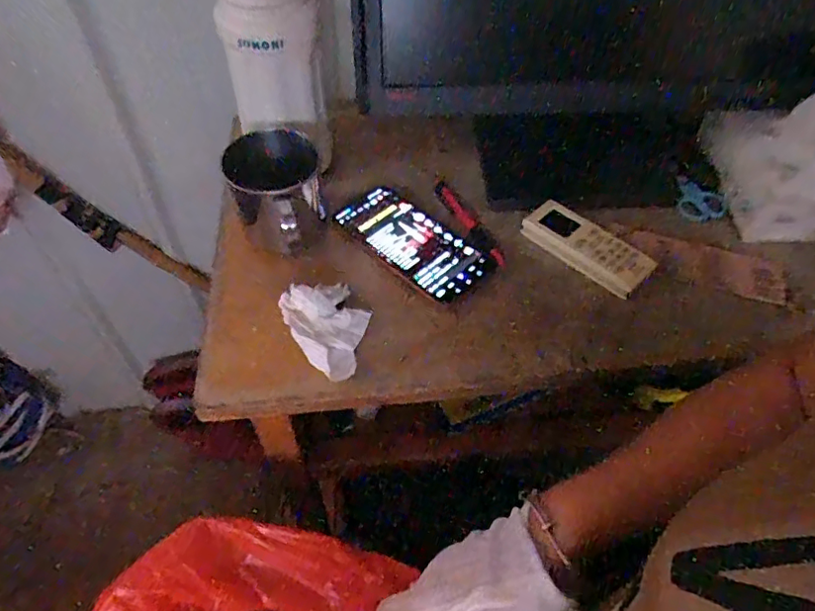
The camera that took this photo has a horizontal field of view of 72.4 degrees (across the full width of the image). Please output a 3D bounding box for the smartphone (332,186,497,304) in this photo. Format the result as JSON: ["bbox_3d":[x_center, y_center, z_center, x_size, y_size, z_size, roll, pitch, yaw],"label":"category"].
[{"bbox_3d":[0.004,-0.063,0.543,0.076,0.016,0.160,-36,59,-28],"label":"smartphone"}]

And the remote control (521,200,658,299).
[{"bbox_3d":[0.170,-0.057,0.534,0.122,0.027,0.048,33,56,24],"label":"remote control"}]

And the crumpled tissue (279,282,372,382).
[{"bbox_3d":[-0.063,0.016,0.474,0.065,0.025,0.096,-25,54,-21],"label":"crumpled tissue"}]

